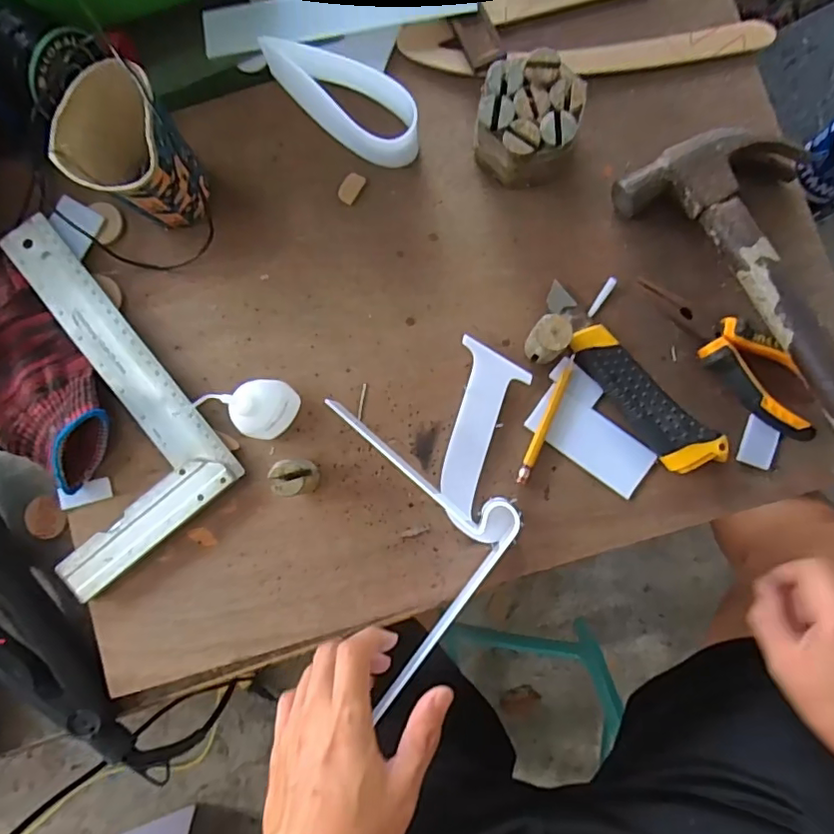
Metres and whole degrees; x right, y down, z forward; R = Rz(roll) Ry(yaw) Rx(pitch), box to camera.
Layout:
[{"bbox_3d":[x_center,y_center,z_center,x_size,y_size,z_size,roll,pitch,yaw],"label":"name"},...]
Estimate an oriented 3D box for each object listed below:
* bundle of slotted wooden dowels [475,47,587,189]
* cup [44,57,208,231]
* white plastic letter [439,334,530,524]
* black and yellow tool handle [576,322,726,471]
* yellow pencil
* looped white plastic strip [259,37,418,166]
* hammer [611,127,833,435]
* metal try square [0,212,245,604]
[{"bbox_3d":[0.080,-0.211,0.409,0.071,0.051,0.076,13,87,3],"label":"bundle of slotted wooden dowels"},{"bbox_3d":[-0.186,-0.179,0.397,0.071,0.097,0.076,0,88,2],"label":"cup"},{"bbox_3d":[0.049,0.010,0.415,0.048,0.011,0.124,9,89,2],"label":"white plastic letter"},{"bbox_3d":[0.161,-0.011,0.407,0.038,0.017,0.129,-45,88,0],"label":"black and yellow tool handle"},{"bbox_3d":[0.095,0.002,0.415,0.009,0.006,0.099,23,89,2],"label":"yellow pencil"},{"bbox_3d":[-0.054,-0.241,0.425,0.131,0.046,0.052,44,89,4],"label":"looped white plastic strip"},{"bbox_3d":[0.276,-0.085,0.388,0.122,0.046,0.287,-36,83,2],"label":"hammer"},{"bbox_3d":[-0.262,-0.011,0.431,0.146,0.023,0.255,-39,88,0],"label":"metal try square"}]

